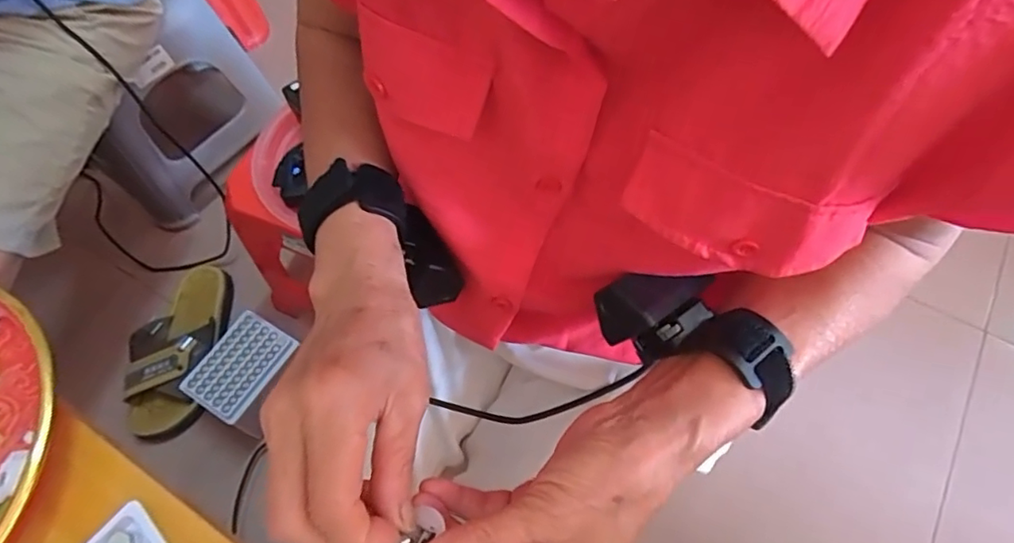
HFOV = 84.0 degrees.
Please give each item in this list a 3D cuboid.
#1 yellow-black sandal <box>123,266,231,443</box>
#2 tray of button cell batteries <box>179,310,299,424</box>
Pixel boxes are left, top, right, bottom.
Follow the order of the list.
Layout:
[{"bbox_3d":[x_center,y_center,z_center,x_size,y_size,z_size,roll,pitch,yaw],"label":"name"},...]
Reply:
[{"bbox_3d":[-0.479,0.108,0.828,0.110,0.068,0.265,6,62,6],"label":"yellow-black sandal"},{"bbox_3d":[-0.351,0.123,0.741,0.090,0.015,0.129,30,67,17],"label":"tray of button cell batteries"}]

